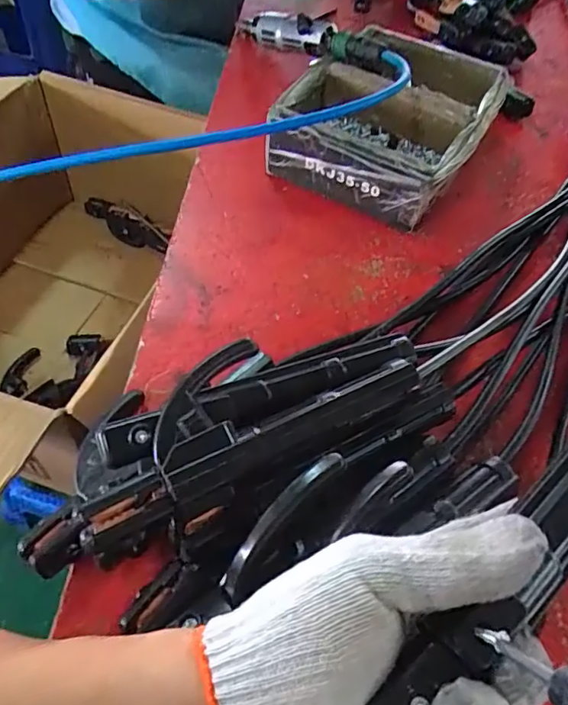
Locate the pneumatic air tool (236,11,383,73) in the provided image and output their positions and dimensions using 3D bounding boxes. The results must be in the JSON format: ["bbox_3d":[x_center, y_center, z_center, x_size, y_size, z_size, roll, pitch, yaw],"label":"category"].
[{"bbox_3d":[0.019,-0.382,0.674,0.032,0.041,0.262,-32,48,-24],"label":"pneumatic air tool"}]

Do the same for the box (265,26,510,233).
[{"bbox_3d":[0.115,-0.251,0.606,0.198,0.070,0.247,24,55,14],"label":"box"}]

